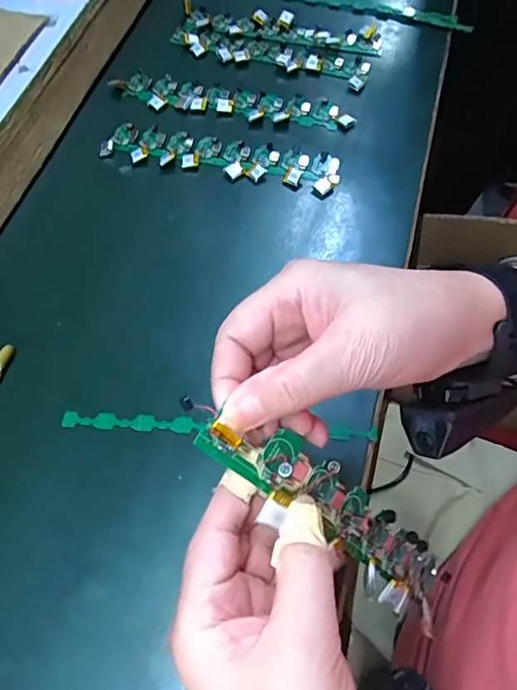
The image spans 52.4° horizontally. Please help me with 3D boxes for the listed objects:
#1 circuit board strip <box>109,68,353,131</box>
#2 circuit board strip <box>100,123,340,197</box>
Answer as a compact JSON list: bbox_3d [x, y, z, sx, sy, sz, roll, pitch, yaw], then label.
[{"bbox_3d":[-0.028,-0.248,0.529,0.243,0.008,0.045,10,63,9],"label":"circuit board strip"},{"bbox_3d":[-0.037,-0.178,0.495,0.222,0.010,0.045,11,63,9],"label":"circuit board strip"}]

